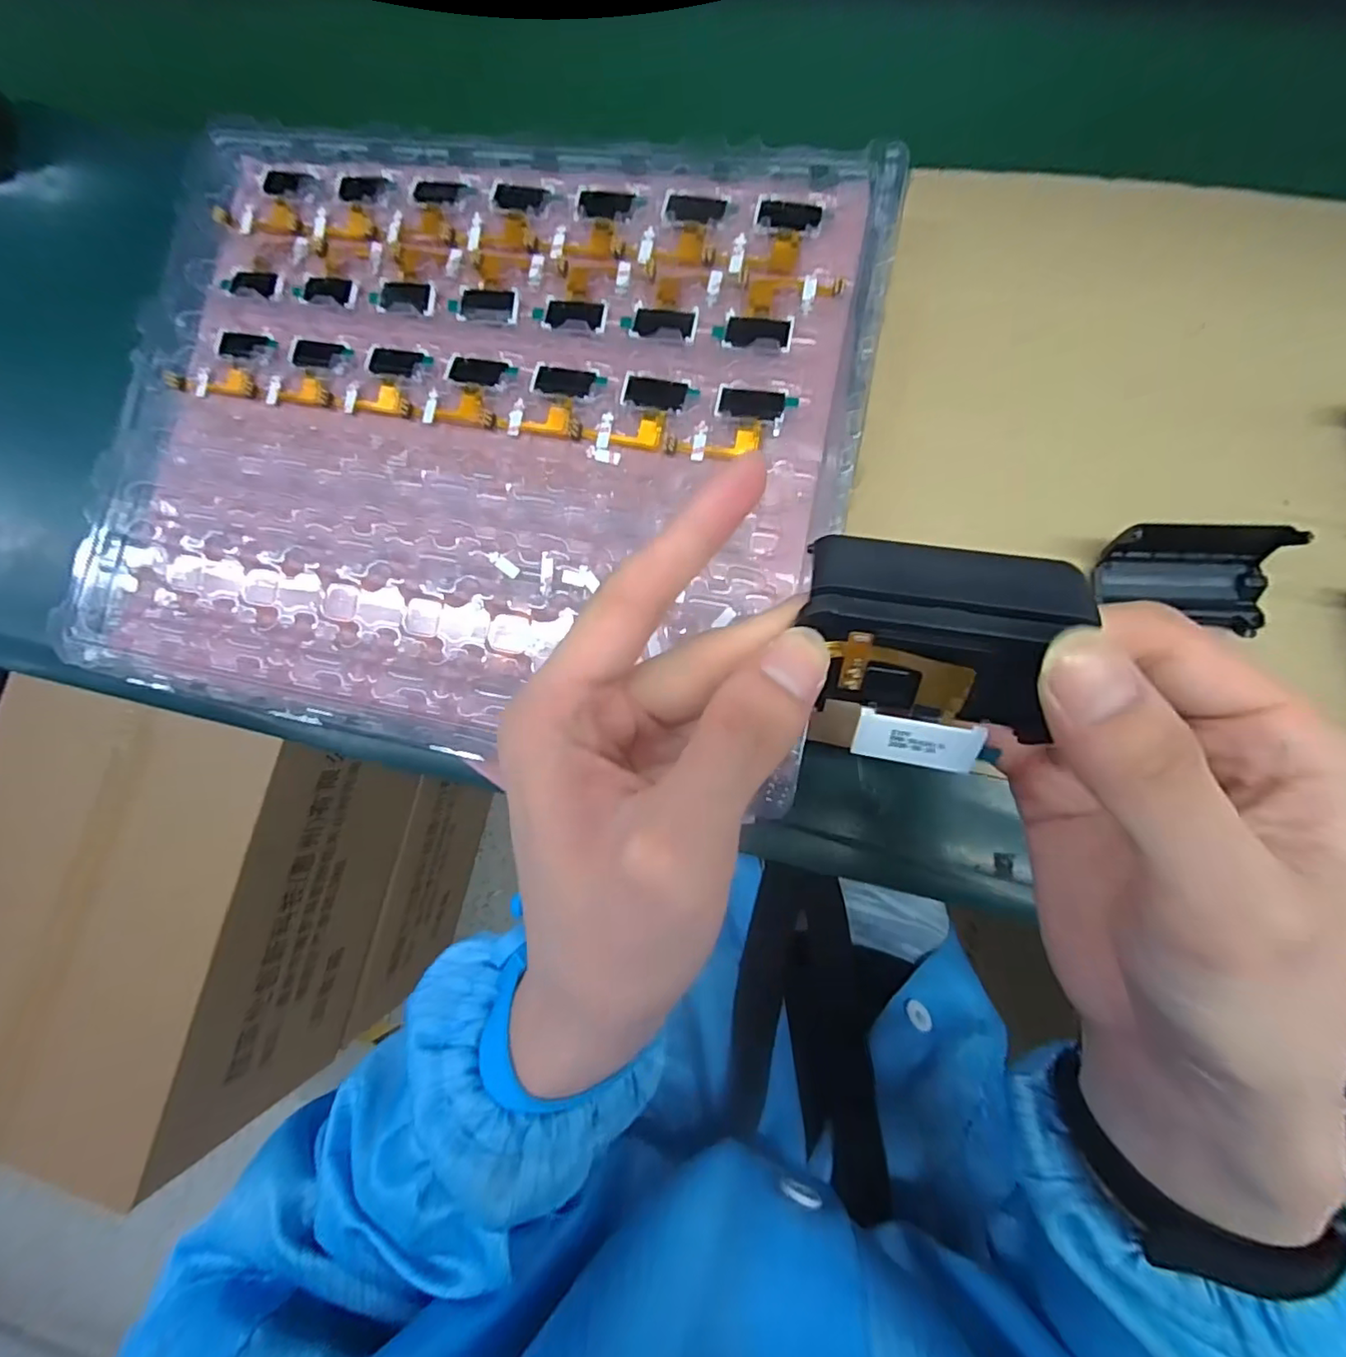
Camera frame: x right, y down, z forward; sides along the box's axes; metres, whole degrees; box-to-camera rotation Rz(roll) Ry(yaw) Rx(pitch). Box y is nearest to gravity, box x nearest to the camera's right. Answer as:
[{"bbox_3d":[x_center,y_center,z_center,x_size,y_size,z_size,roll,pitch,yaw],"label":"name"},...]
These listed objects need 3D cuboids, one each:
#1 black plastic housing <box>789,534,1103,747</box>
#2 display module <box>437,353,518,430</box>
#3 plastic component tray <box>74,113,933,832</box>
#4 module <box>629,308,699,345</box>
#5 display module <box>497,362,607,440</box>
[{"bbox_3d":[0.065,-0.013,0.146,0.063,0.015,0.044,12,86,9],"label":"black plastic housing"},{"bbox_3d":[-0.098,-0.143,0.290,0.036,0.004,0.033,16,86,9],"label":"display module"},{"bbox_3d":[-0.100,-0.123,0.290,0.368,0.016,0.299,11,86,9],"label":"plastic component tray"},{"bbox_3d":[-0.004,-0.170,0.281,0.031,0.004,0.015,11,86,9],"label":"module"},{"bbox_3d":[-0.059,-0.134,0.285,0.044,0.004,0.038,17,87,9],"label":"display module"}]

